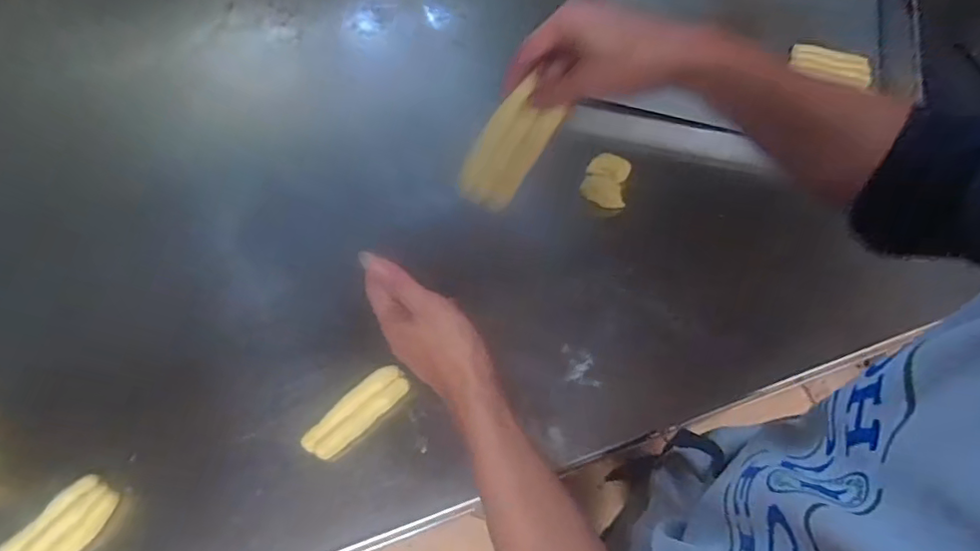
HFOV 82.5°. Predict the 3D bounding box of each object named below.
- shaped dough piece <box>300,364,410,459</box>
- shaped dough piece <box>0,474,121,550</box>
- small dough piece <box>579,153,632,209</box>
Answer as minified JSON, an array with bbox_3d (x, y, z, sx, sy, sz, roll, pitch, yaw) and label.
[{"bbox_3d":[-0.125,0.127,0.525,0.106,0.013,0.039,-37,69,-19],"label":"shaped dough piece"},{"bbox_3d":[-0.374,0.226,0.477,0.048,0.013,0.109,37,67,17],"label":"shaped dough piece"},{"bbox_3d":[0.139,-0.116,0.659,0.050,0.027,0.066,14,64,5],"label":"small dough piece"}]

